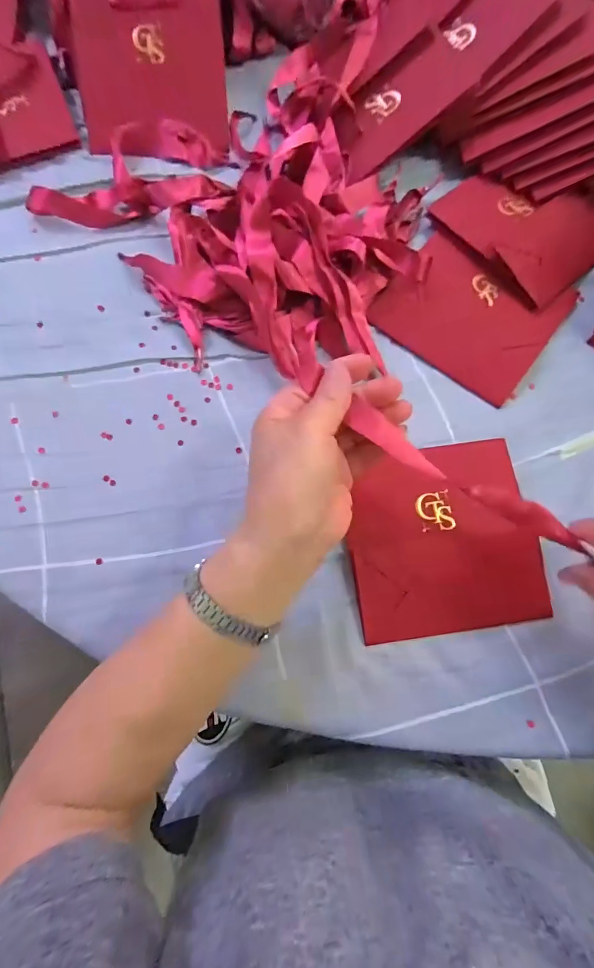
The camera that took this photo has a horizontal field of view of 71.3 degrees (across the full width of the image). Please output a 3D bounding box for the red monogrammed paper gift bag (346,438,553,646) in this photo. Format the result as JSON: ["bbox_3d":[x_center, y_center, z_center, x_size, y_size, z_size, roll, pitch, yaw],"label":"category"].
[{"bbox_3d":[0.109,0.040,0.316,0.137,0.015,0.138,-9,76,-1],"label":"red monogrammed paper gift bag"}]

